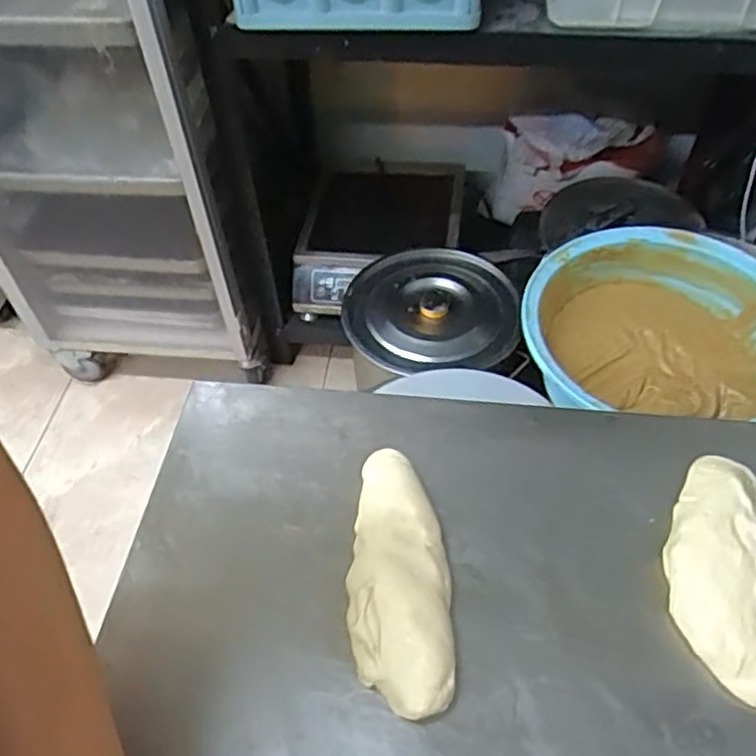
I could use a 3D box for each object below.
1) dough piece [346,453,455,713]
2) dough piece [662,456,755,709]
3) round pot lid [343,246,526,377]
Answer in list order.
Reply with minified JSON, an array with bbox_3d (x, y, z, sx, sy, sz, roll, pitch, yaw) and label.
[{"bbox_3d":[0.013,0.116,0.427,0.059,0.031,0.167,-1,52,1],"label":"dough piece"},{"bbox_3d":[0.214,0.113,0.420,0.072,0.033,0.155,4,52,5],"label":"dough piece"},{"bbox_3d":[0.092,-0.119,1.252,0.308,0.079,0.293,2,52,4],"label":"round pot lid"}]

